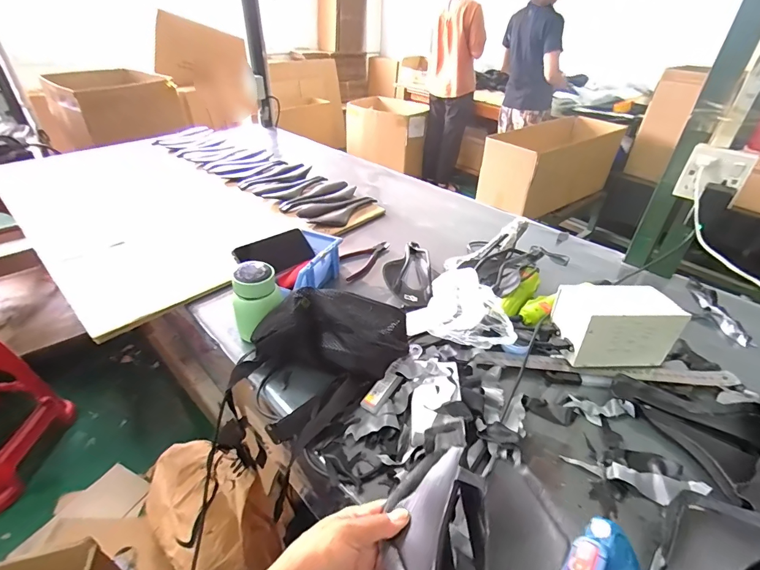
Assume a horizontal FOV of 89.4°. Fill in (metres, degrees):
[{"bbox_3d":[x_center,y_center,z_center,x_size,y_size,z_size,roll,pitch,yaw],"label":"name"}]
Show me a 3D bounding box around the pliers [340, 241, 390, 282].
[{"bbox_3d":[-0.035,-0.059,0.824,0.063,0.026,0.147,26,43,30],"label":"pliers"}]

